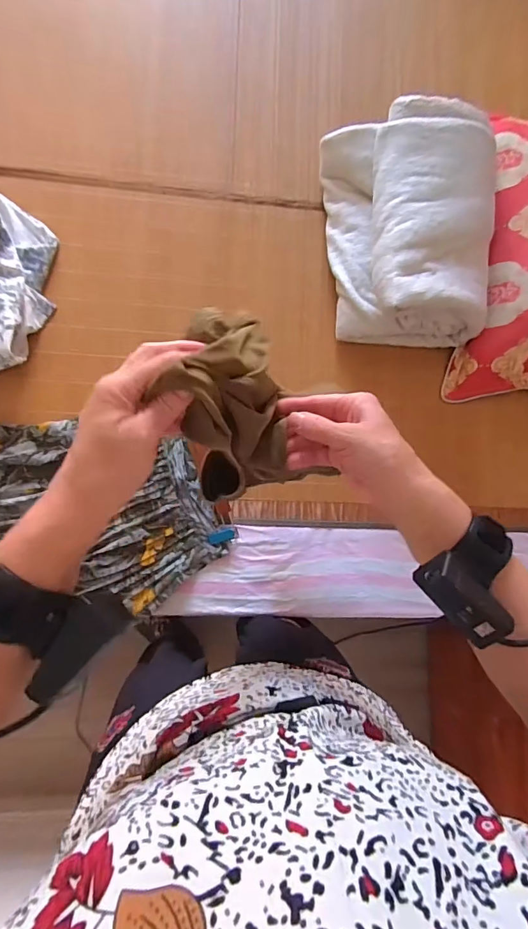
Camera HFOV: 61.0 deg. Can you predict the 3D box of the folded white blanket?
[{"bbox_3d":[0.305,-0.484,0.925,0.317,0.210,0.422,-3,83,-7],"label":"folded white blanket"}]

